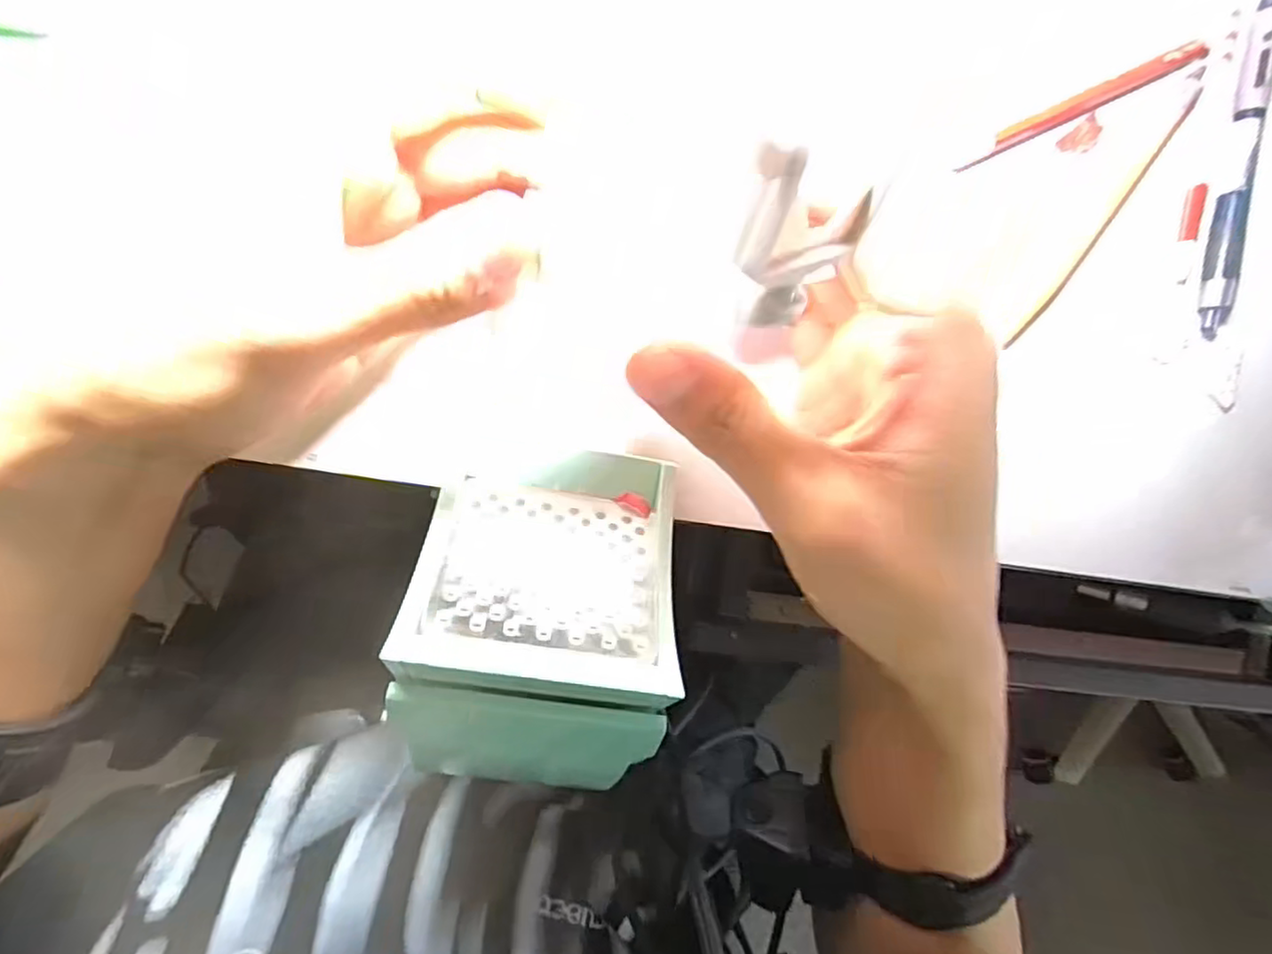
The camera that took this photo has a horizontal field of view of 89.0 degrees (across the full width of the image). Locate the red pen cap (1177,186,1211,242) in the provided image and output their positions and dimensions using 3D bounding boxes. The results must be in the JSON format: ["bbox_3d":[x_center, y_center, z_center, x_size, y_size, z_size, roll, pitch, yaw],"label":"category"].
[{"bbox_3d":[0.228,-0.107,0.263,0.008,0.004,0.022,8,91,-6],"label":"red pen cap"}]

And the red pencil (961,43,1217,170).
[{"bbox_3d":[0.176,-0.146,0.253,0.116,0.005,0.008,-27,95,-5],"label":"red pencil"}]

